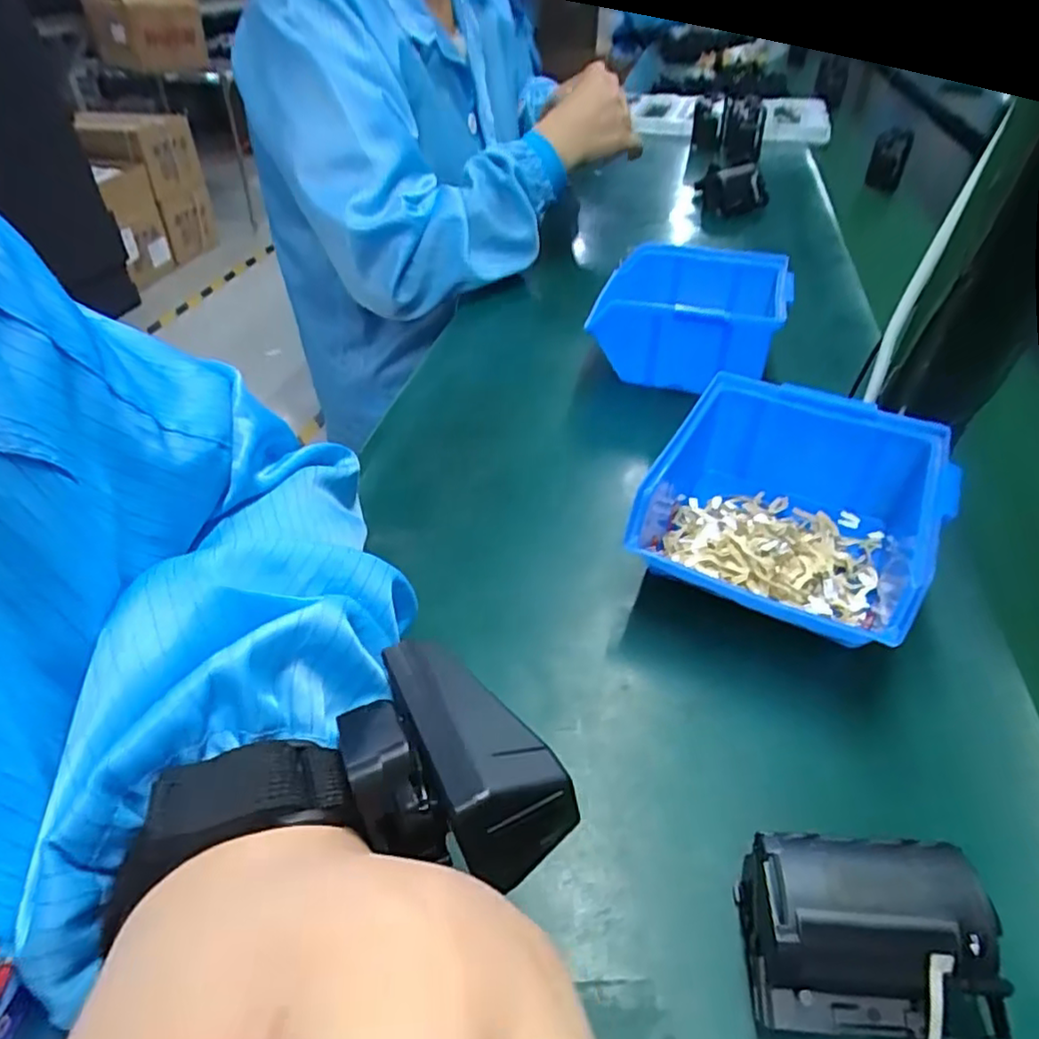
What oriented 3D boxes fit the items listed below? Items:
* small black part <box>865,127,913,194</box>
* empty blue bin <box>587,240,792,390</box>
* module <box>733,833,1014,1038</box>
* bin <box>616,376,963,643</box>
[{"bbox_3d":[0.434,-0.422,0.776,0.039,0.066,0.015,22,46,21],"label":"small black part"},{"bbox_3d":[0.123,-0.152,0.482,0.123,0.062,0.113,9,44,15],"label":"empty blue bin"},{"bbox_3d":[0.104,0.130,0.204,0.068,0.039,0.047,2,43,7],"label":"module"},{"bbox_3d":[0.130,0.000,0.325,0.122,0.070,0.124,20,48,25],"label":"bin"}]

